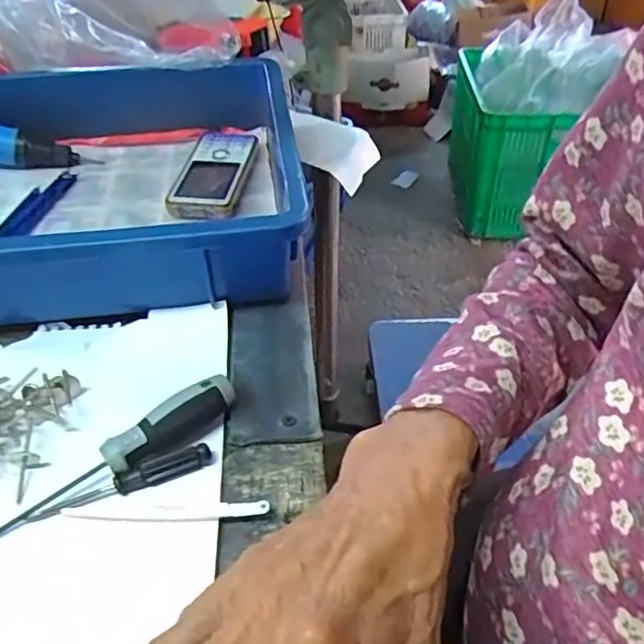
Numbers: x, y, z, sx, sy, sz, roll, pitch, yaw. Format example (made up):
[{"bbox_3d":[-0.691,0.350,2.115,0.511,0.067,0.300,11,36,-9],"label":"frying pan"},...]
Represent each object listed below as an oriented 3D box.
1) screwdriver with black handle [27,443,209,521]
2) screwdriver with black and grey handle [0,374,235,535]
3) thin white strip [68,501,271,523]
[{"bbox_3d":[-0.102,0.082,0.313,0.090,0.009,0.016,-20,43,-20],"label":"screwdriver with black handle"},{"bbox_3d":[-0.109,0.070,0.317,0.144,0.022,0.020,-27,46,-27],"label":"screwdriver with black and grey handle"},{"bbox_3d":[-0.077,0.094,0.301,0.101,0.007,0.009,-1,40,1],"label":"thin white strip"}]

